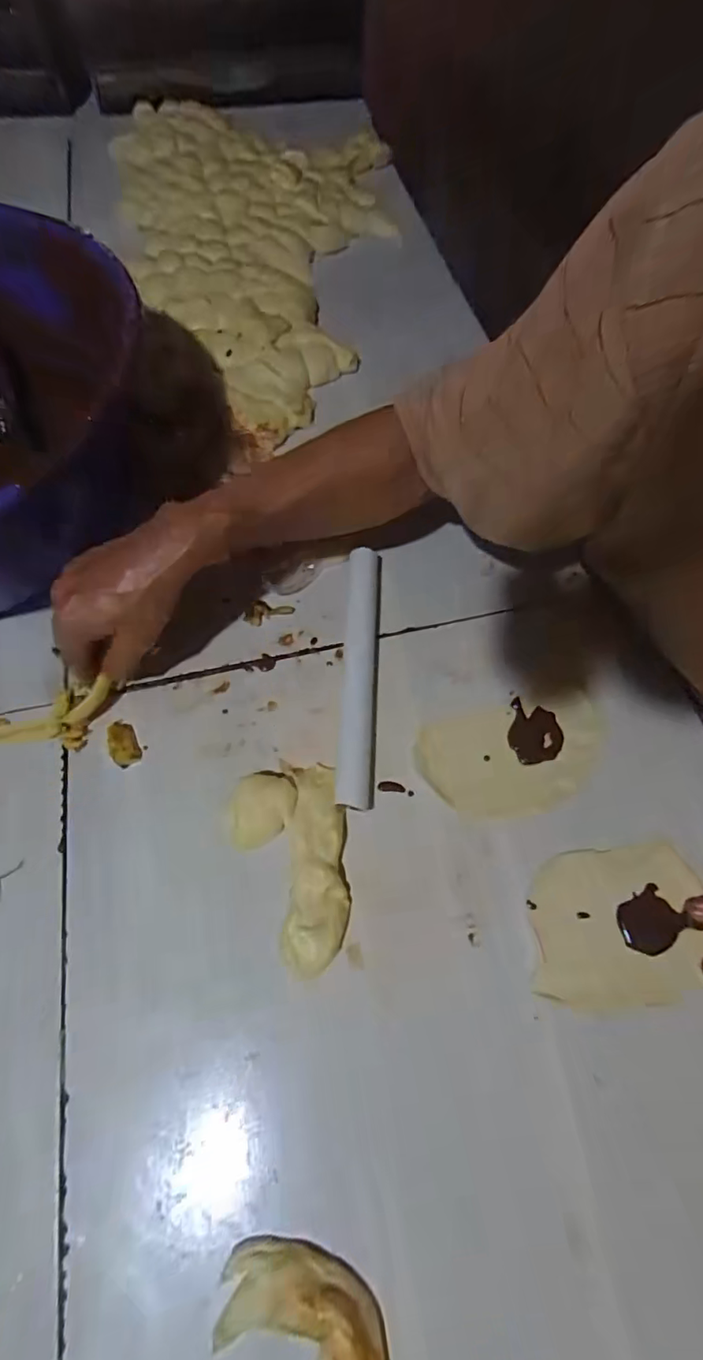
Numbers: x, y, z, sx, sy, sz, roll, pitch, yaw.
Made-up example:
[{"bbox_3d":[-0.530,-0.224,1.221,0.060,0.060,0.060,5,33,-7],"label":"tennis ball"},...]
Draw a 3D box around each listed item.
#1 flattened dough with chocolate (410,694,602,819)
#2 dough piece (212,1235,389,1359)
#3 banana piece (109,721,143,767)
[{"bbox_3d":[0.126,0.058,0.403,0.144,0.006,0.084,-13,67,-1],"label":"flattened dough with chocolate"},{"bbox_3d":[-0.025,0.328,0.267,0.086,0.024,0.047,14,65,7],"label":"dough piece"},{"bbox_3d":[-0.178,0.050,0.410,0.020,0.016,0.032,-20,66,-10],"label":"banana piece"}]

